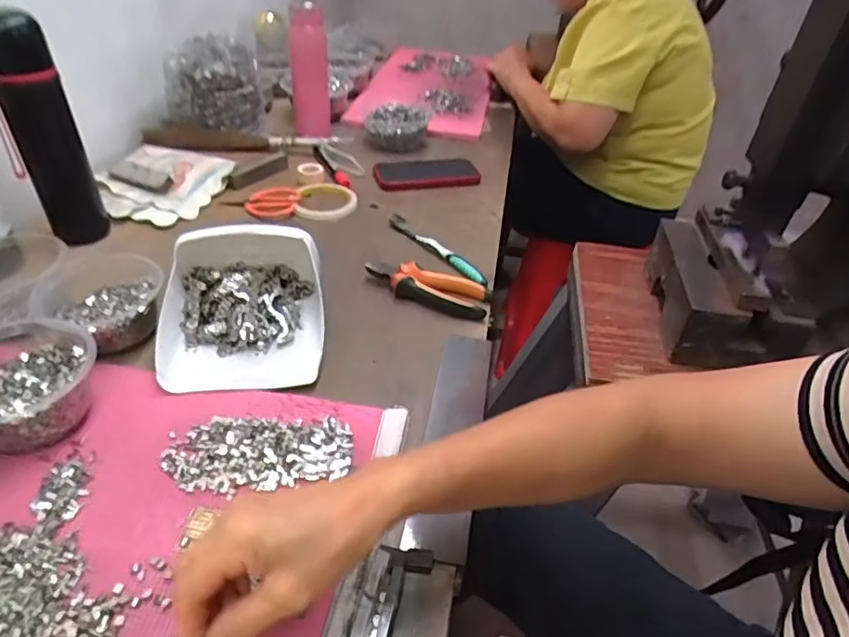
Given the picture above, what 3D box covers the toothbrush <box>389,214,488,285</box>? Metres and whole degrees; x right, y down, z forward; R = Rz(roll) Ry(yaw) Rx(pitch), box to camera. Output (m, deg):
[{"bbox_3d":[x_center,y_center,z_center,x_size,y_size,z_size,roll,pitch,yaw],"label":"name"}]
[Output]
[{"bbox_3d":[0.015,-0.093,0.721,0.023,0.013,0.186,-25,47,-32],"label":"toothbrush"}]

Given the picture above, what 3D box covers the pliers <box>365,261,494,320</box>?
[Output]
[{"bbox_3d":[0.004,-0.039,0.644,0.147,0.022,0.058,17,41,13],"label":"pliers"}]

